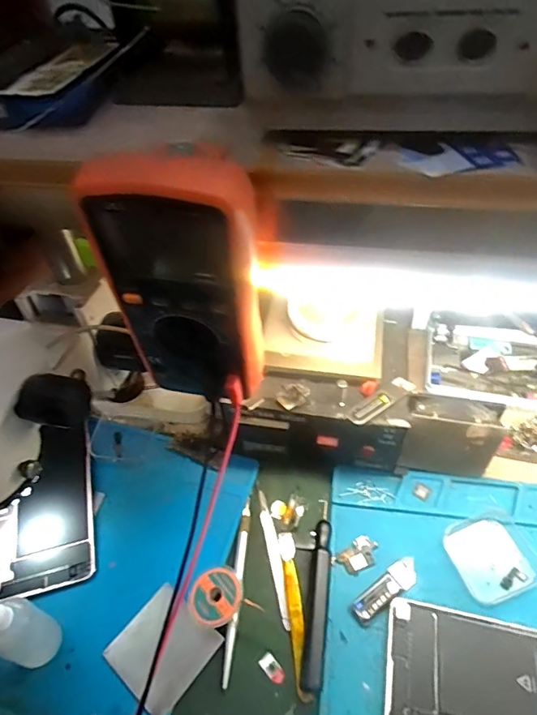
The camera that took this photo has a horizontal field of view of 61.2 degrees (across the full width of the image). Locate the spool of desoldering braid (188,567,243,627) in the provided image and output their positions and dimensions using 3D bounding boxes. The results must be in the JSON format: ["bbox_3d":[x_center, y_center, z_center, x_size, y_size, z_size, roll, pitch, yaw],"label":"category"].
[{"bbox_3d":[-0.042,0.195,0.369,0.041,0.015,0.043,-4,47,4],"label":"spool of desoldering braid"}]

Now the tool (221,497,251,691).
[{"bbox_3d":[-0.026,0.187,0.379,0.010,0.012,0.143,-1,47,6],"label":"tool"}]

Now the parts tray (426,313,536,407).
[{"bbox_3d":[0.274,0.004,0.516,0.176,0.028,0.111,6,48,13],"label":"parts tray"}]

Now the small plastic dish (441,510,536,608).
[{"bbox_3d":[0.188,0.162,0.378,0.069,0.014,0.065,-18,48,-9],"label":"small plastic dish"}]

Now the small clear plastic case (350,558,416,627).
[{"bbox_3d":[0.096,0.189,0.370,0.067,0.004,0.021,-30,51,-19],"label":"small clear plastic case"}]

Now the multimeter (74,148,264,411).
[{"bbox_3d":[-0.046,-0.037,0.279,0.094,0.171,0.043,8,49,12],"label":"multimeter"}]

